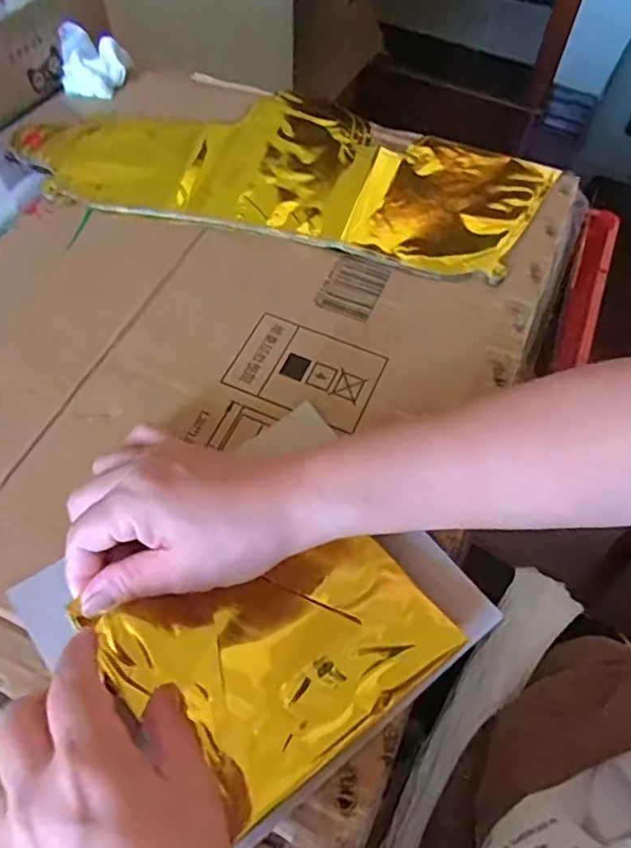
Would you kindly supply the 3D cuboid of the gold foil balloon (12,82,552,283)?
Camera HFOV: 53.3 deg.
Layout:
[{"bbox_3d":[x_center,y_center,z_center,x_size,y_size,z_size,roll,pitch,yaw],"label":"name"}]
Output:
[{"bbox_3d":[-0.024,-0.213,0.504,0.396,0.015,0.184,17,59,8],"label":"gold foil balloon"}]

